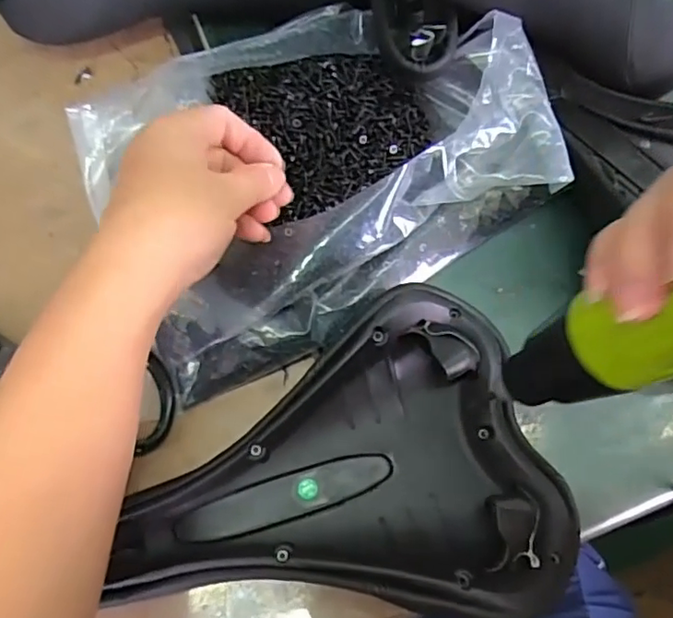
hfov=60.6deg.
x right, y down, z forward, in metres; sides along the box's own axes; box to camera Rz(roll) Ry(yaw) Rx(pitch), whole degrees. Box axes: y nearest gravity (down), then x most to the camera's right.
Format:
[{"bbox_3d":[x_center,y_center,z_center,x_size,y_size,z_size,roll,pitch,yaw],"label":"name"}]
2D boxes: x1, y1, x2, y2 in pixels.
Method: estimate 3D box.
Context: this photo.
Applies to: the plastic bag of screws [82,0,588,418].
[{"bbox_3d":[-0.015,-0.100,0.363,0.277,0.066,0.205,-31,73,-13],"label":"plastic bag of screws"}]

